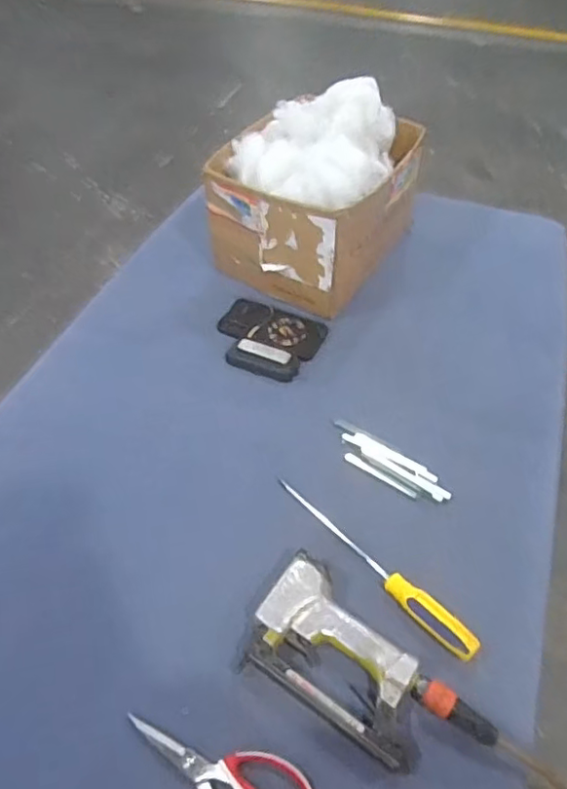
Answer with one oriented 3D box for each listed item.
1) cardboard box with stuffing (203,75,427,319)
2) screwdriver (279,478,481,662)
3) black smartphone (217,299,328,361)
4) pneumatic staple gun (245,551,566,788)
[{"bbox_3d":[0.055,-0.335,0.964,0.259,0.253,0.303,30,56,23],"label":"cardboard box with stuffing"},{"bbox_3d":[0.105,0.187,0.693,0.034,0.026,0.286,-33,58,-23],"label":"screwdriver"},{"bbox_3d":[-0.019,-0.106,0.937,0.163,0.014,0.093,19,54,15],"label":"black smartphone"},{"bbox_3d":[0.110,0.296,0.596,0.312,0.036,0.126,29,57,21],"label":"pneumatic staple gun"}]

